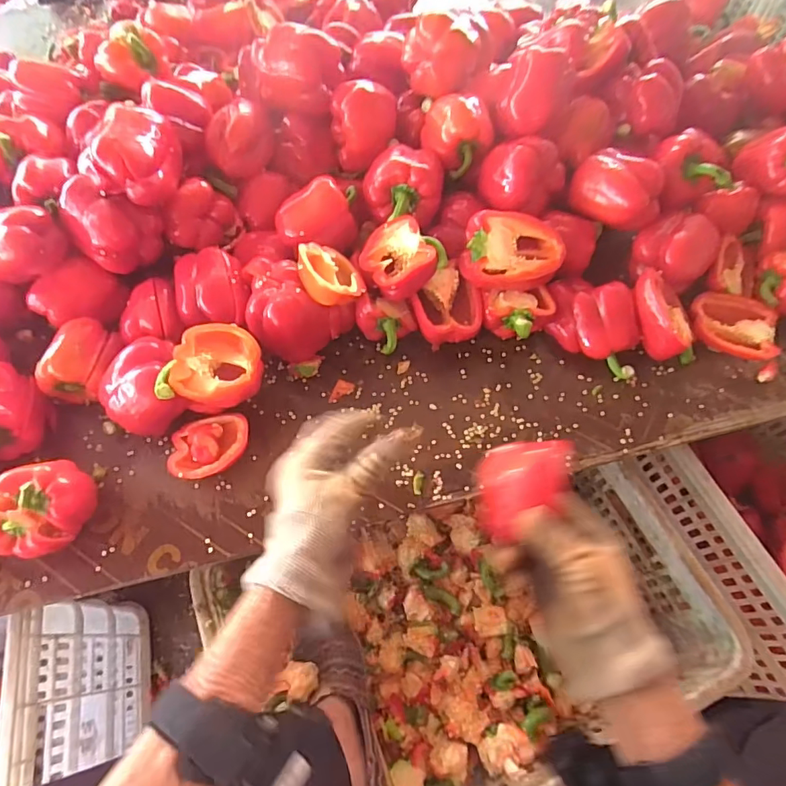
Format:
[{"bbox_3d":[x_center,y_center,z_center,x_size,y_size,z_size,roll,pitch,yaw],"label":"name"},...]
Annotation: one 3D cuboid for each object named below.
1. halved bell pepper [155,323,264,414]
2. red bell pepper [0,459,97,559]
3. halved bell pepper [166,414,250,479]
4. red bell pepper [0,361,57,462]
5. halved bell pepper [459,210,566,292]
[{"bbox_3d":[-0.183,-0.025,0.500,0.099,0.063,0.076,-9,64,-4],"label":"halved bell pepper"},{"bbox_3d":[-0.335,0.108,0.460,0.062,0.084,0.089,12,65,6],"label":"red bell pepper"},{"bbox_3d":[-0.193,0.059,0.514,0.082,0.033,0.060,-8,64,-3],"label":"halved bell pepper"},{"bbox_3d":[-0.407,0.020,0.508,0.070,0.066,0.102,-6,64,-2],"label":"red bell pepper"},{"bbox_3d":[0.136,-0.159,0.550,0.112,0.036,0.084,-1,92,-13],"label":"halved bell pepper"}]

